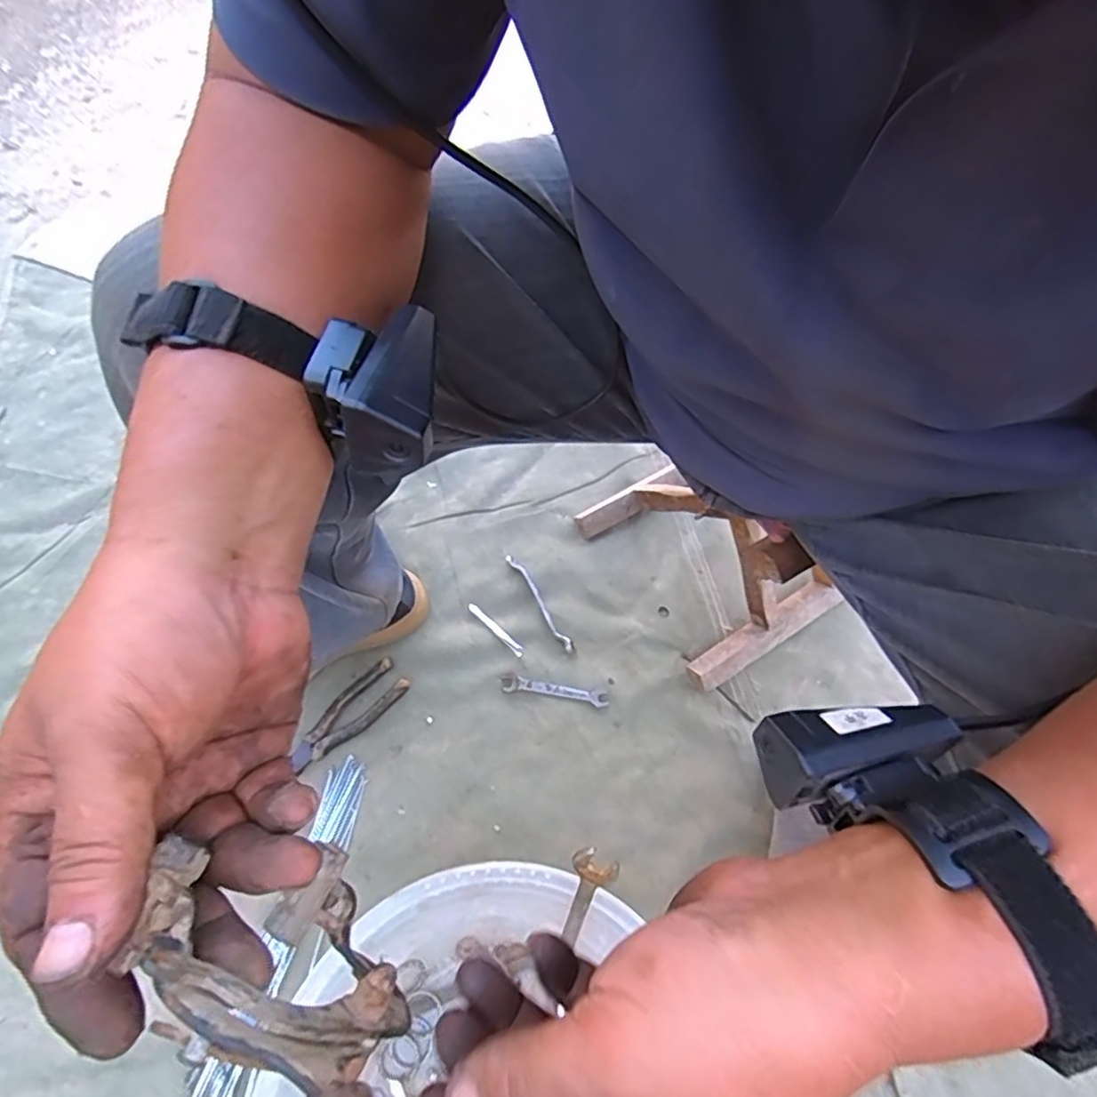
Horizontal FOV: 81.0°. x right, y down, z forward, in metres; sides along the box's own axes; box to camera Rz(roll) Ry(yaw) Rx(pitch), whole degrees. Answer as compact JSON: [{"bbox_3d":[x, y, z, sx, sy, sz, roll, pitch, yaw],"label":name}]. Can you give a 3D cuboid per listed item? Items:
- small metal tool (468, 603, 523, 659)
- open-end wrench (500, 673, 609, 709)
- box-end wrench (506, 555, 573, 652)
[{"bbox_3d":[-0.060,0.093,0.738,0.084,0.008,0.010,41,65,18],"label":"small metal tool"},{"bbox_3d":[0.007,0.156,0.706,0.115,0.006,0.020,9,60,1],"label":"open-end wrench"},{"bbox_3d":[-0.011,0.061,0.748,0.013,0.017,0.134,-28,66,-19],"label":"box-end wrench"}]

